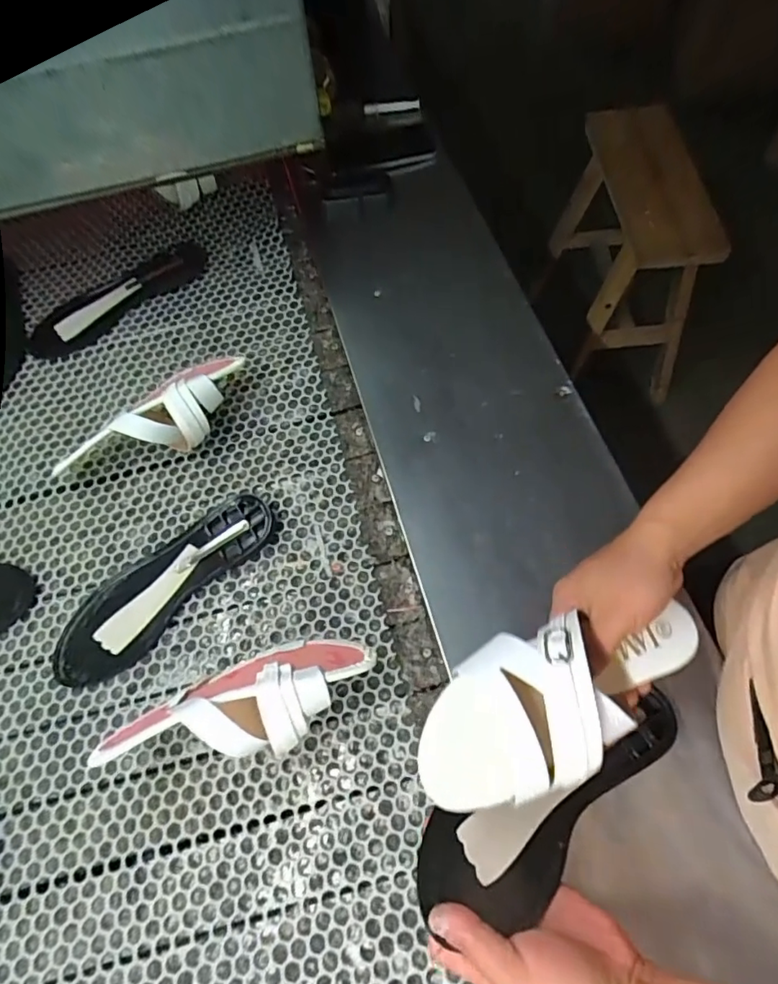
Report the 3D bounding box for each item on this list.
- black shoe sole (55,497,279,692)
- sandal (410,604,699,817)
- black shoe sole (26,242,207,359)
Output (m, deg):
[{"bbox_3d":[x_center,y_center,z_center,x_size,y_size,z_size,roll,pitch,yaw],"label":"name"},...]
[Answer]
[{"bbox_3d":[-0.233,0.096,0.557,0.252,0.020,0.080,-38,68,-14],"label":"black shoe sole"},{"bbox_3d":[0.128,0.132,0.369,0.230,0.058,0.092,-19,65,-17],"label":"sandal"},{"bbox_3d":[-0.372,-0.270,0.736,0.259,0.016,0.081,-38,68,-14],"label":"black shoe sole"}]

